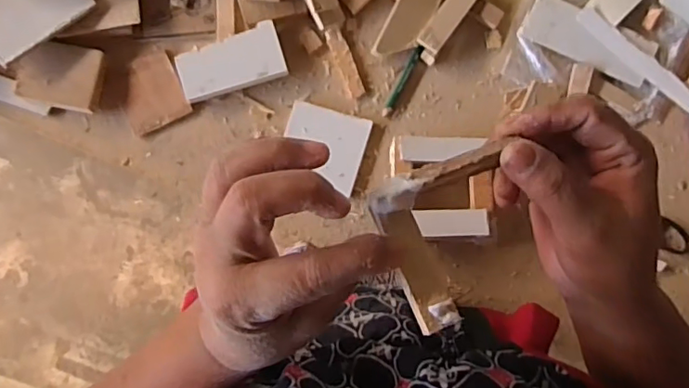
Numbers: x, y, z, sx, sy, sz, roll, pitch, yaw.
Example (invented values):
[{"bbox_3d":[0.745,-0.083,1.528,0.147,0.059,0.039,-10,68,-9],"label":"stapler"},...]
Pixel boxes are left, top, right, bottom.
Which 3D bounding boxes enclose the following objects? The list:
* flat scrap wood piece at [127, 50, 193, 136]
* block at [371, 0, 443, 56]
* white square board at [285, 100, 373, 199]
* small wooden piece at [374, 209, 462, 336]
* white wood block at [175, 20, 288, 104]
[{"bbox_3d":[-0.191,-0.101,0.551,0.059,0.008,0.070,-24,84,-2],"label":"flat scrap wood piece"},{"bbox_3d":[0.066,-0.177,0.546,0.038,0.013,0.098,29,85,4],"label":"block"},{"bbox_3d":[-0.020,-0.048,0.551,0.079,0.009,0.071,17,85,3],"label":"white square board"},{"bbox_3d":[0.033,0.033,0.250,0.019,0.004,0.057,-17,75,-17],"label":"small wooden piece"},{"bbox_3d":[-0.112,-0.130,0.548,0.101,0.017,0.054,-17,84,-1],"label":"white wood block"}]

